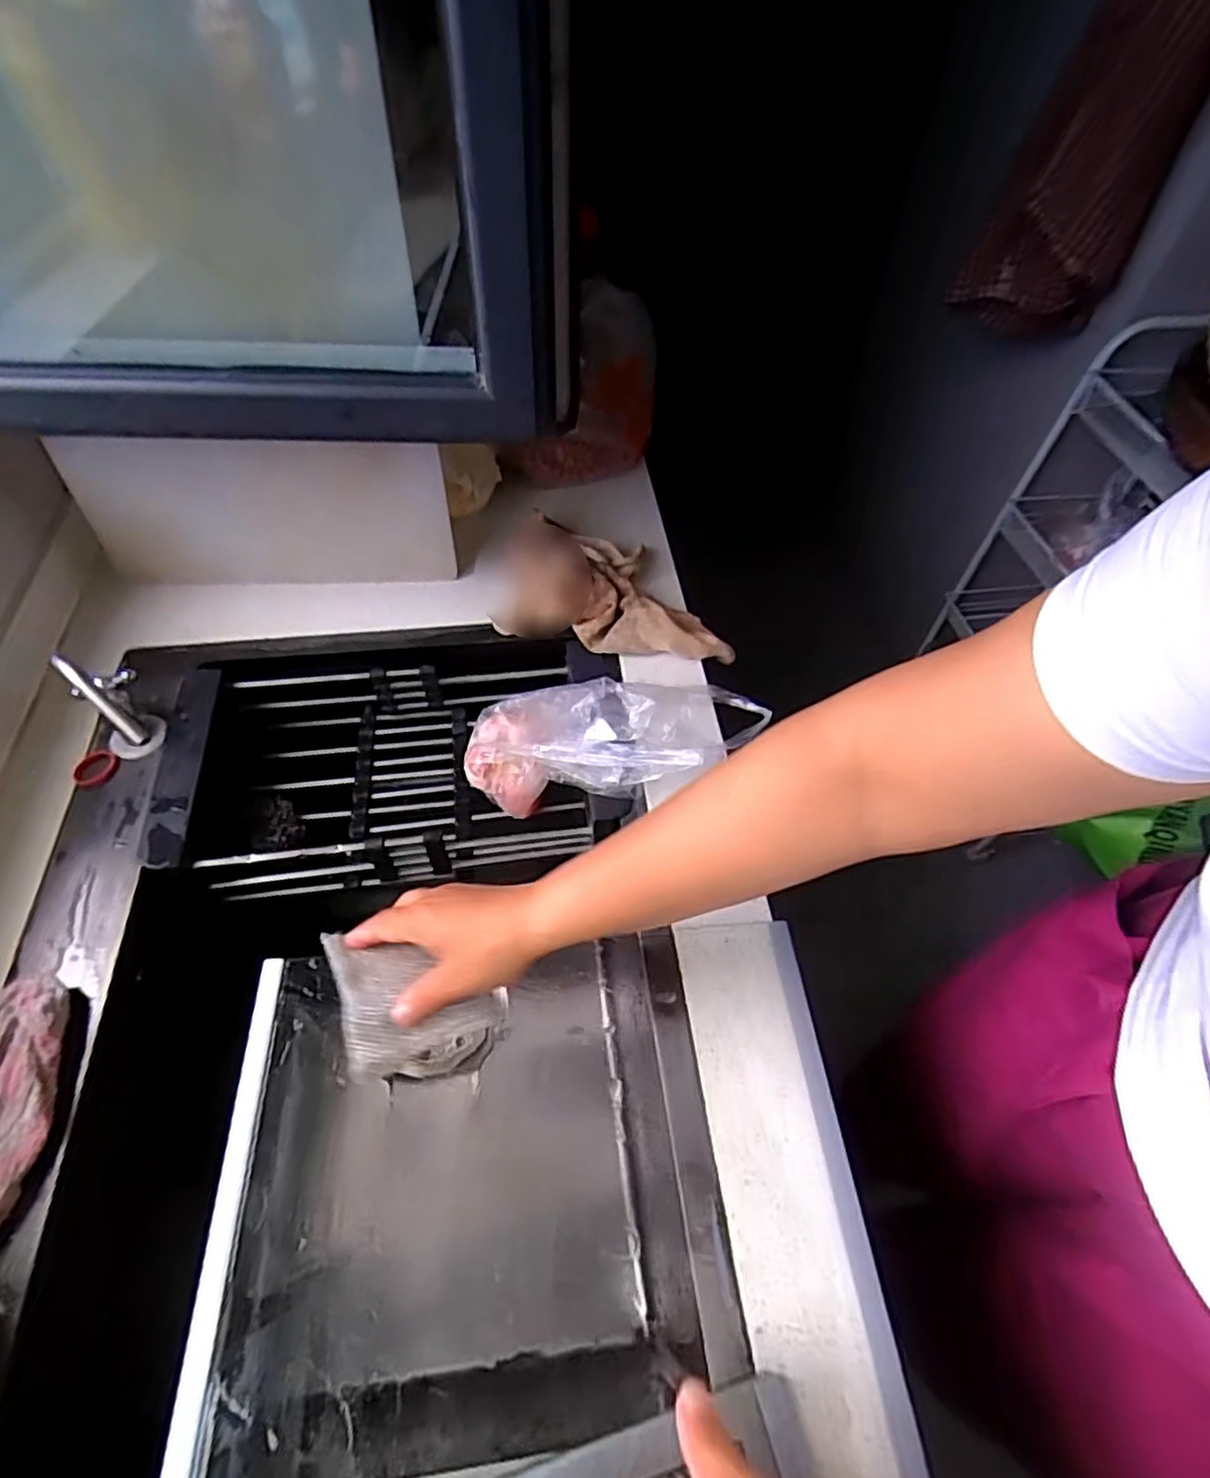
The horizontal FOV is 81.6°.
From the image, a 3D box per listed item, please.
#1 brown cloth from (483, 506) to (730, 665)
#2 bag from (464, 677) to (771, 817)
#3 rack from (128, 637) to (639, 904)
[{"bbox_3d":[0.006,-0.140,0.652,0.242,0.063,0.127,15,56,7],"label":"brown cloth"},{"bbox_3d":[-0.002,-0.001,0.584,0.255,0.086,0.102,-7,51,18],"label":"bag"},{"bbox_3d":[-0.177,0.021,0.623,0.368,0.086,0.207,-3,55,-6],"label":"rack"}]

